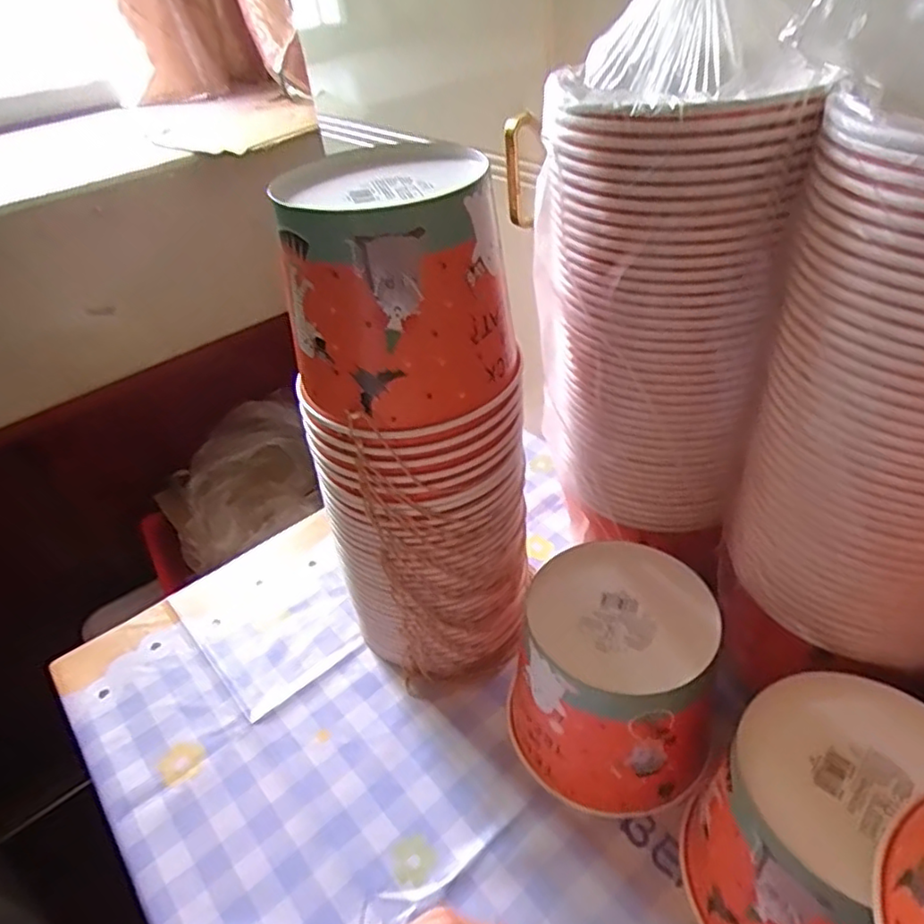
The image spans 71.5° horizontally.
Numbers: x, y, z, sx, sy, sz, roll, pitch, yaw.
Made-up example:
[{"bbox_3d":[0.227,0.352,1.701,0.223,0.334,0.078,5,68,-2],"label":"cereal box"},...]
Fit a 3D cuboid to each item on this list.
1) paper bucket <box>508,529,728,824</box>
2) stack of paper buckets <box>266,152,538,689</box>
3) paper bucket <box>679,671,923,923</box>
[{"bbox_3d":[0.110,0.159,0.475,0.127,0.135,0.138,-3,39,3],"label":"paper bucket"},{"bbox_3d":[-0.035,-0.005,0.490,0.147,0.394,0.143,-17,40,-15],"label":"stack of paper buckets"},{"bbox_3d":[0.204,0.226,0.379,0.120,0.138,0.140,10,41,18],"label":"paper bucket"}]

